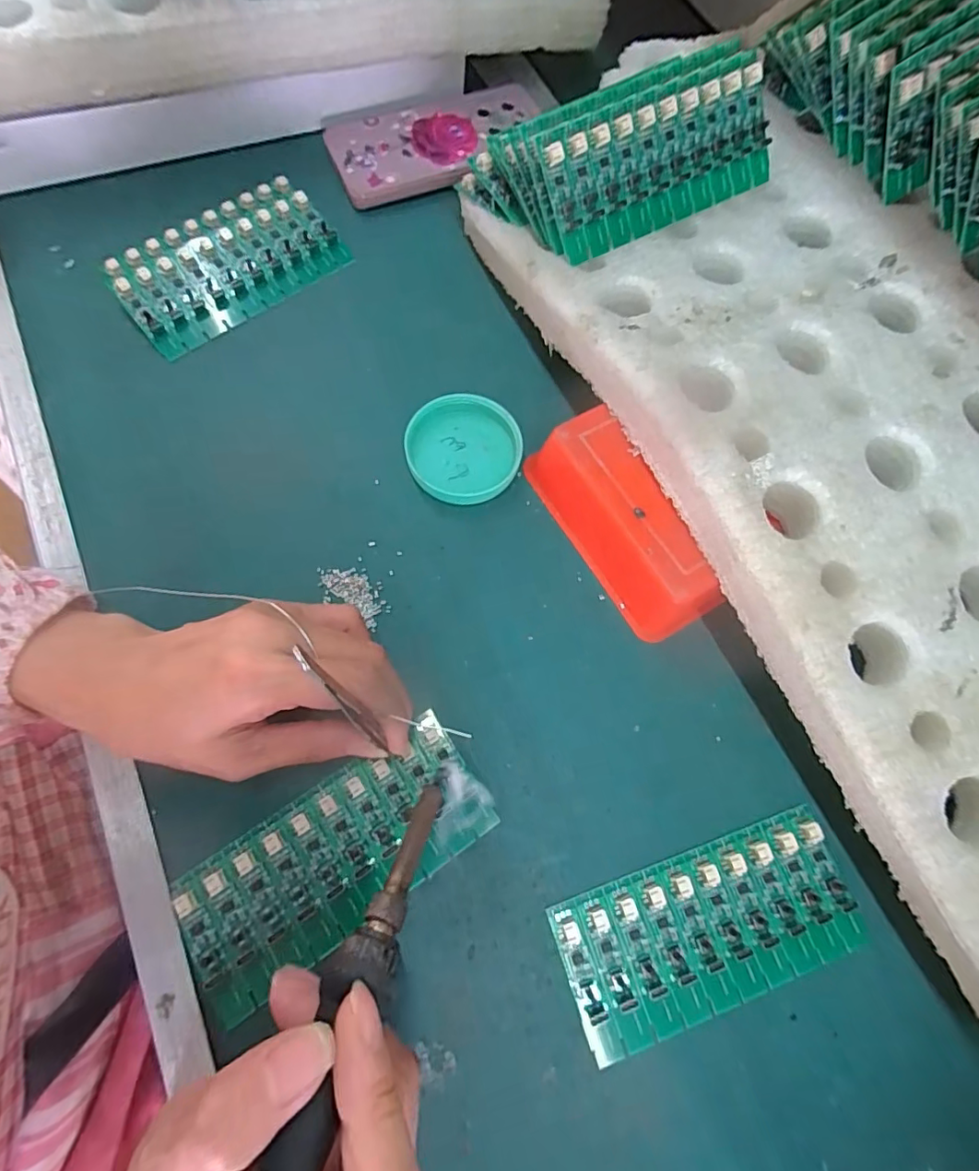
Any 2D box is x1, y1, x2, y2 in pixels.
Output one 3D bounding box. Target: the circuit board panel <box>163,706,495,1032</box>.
[{"bbox_3d":[-0.068,0.121,0.240,0.134,0.006,0.060,-31,76,-14],"label":"circuit board panel"}]

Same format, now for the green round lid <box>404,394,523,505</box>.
[{"bbox_3d":[-0.015,-0.080,0.310,0.064,0.011,0.063,1,72,-2],"label":"green round lid"}]

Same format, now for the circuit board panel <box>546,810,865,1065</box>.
[{"bbox_3d":[0.101,0.155,0.240,0.136,0.007,0.063,-17,74,-8],"label":"circuit board panel"}]

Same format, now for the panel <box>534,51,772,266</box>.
[{"bbox_3d":[0.094,-0.234,0.294,0.133,0.010,0.062,-26,120,-6],"label":"panel"}]

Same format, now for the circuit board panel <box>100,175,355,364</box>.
[{"bbox_3d":[-0.170,-0.210,0.340,0.136,0.015,0.083,-41,78,-14],"label":"circuit board panel"}]

